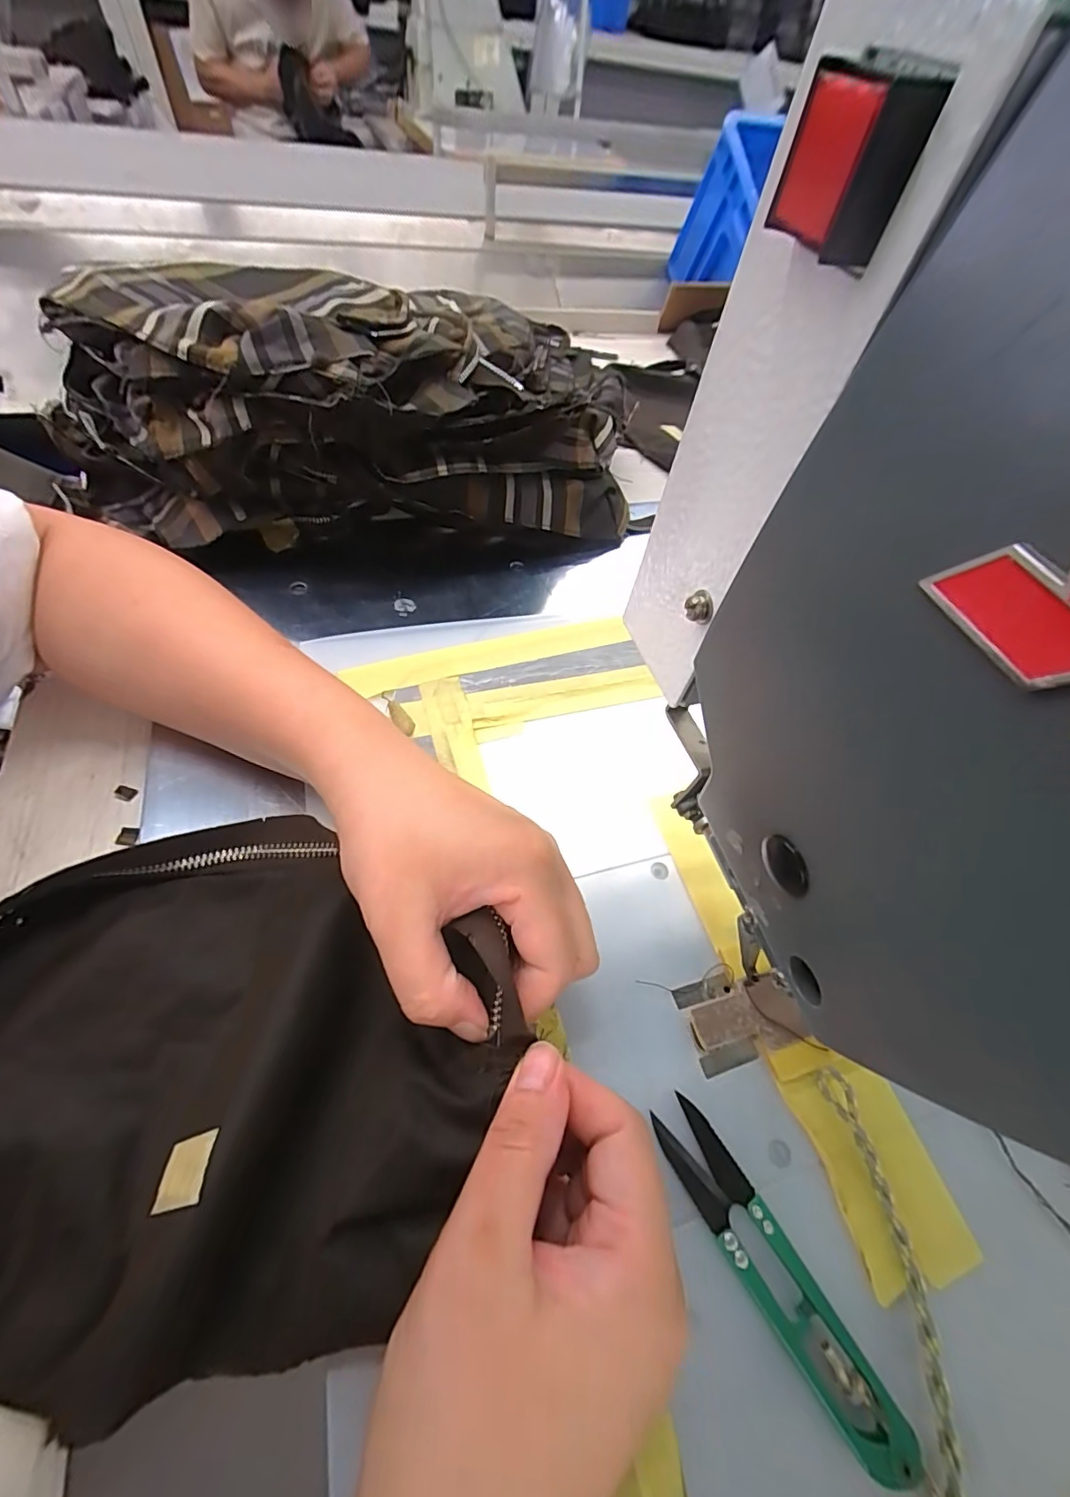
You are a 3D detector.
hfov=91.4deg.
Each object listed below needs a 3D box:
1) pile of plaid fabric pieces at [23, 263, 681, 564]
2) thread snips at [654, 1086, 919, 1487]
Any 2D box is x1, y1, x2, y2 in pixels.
[{"bbox_3d":[-0.120,-0.228,0.356,0.380,0.123,0.165,-3,57,-9],"label":"pile of plaid fabric pieces"},{"bbox_3d":[0.081,0.177,0.179,0.022,0.011,0.104,-27,64,-22],"label":"thread snips"}]

